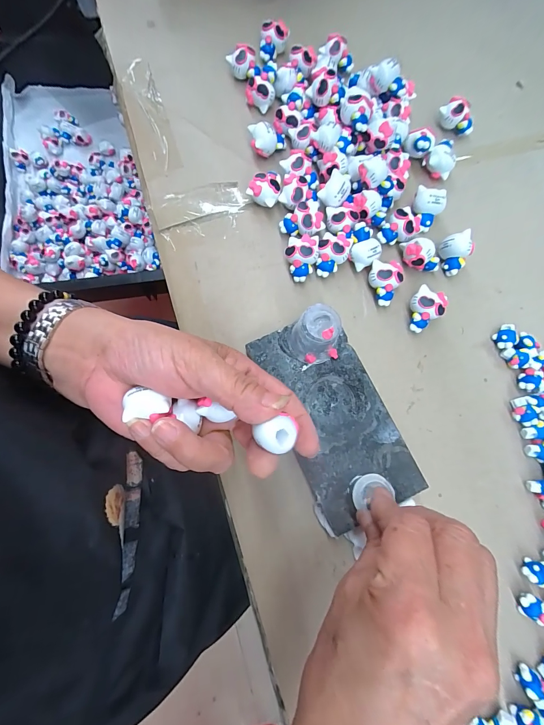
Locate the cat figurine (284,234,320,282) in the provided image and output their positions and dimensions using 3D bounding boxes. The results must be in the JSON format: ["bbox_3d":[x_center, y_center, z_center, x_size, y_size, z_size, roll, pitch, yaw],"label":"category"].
[{"bbox_3d":[0.023,-0.084,0.256,0.026,0.021,0.032,13,78,-1],"label":"cat figurine"}]

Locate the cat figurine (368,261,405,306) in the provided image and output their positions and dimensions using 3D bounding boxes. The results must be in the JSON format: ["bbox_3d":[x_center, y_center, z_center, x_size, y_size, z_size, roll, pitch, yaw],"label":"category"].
[{"bbox_3d":[0.090,-0.066,0.257,0.025,0.020,0.032,24,78,2],"label":"cat figurine"}]

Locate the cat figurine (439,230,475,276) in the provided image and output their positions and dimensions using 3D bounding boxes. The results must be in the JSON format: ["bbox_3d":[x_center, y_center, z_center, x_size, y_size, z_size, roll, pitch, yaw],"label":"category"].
[{"bbox_3d":[0.155,-0.091,0.266,0.020,0.023,0.029,-14,80,-6],"label":"cat figurine"}]

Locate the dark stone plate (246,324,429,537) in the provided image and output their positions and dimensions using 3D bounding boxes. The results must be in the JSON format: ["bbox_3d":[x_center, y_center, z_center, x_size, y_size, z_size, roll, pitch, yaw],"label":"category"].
[{"bbox_3d":[0.045,0.039,0.238,0.072,0.024,0.143,-23,81,-8],"label":"dark stone plate"}]

